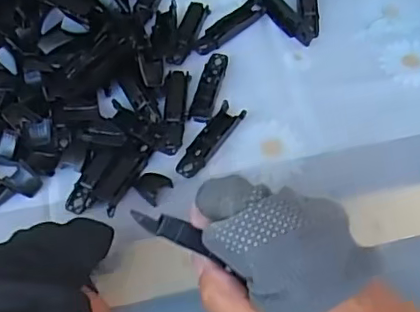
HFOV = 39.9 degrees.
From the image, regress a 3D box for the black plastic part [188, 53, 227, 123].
[{"bbox_3d":[0.000,-0.053,0.422,0.016,0.004,0.066,12,56,8],"label":"black plastic part"}]

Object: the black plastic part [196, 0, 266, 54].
[{"bbox_3d":[0.018,-0.105,0.456,0.071,0.008,0.016,-37,63,-22],"label":"black plastic part"}]

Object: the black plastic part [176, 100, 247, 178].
[{"bbox_3d":[0.001,-0.012,0.393,0.019,0.004,0.064,27,60,18],"label":"black plastic part"}]

